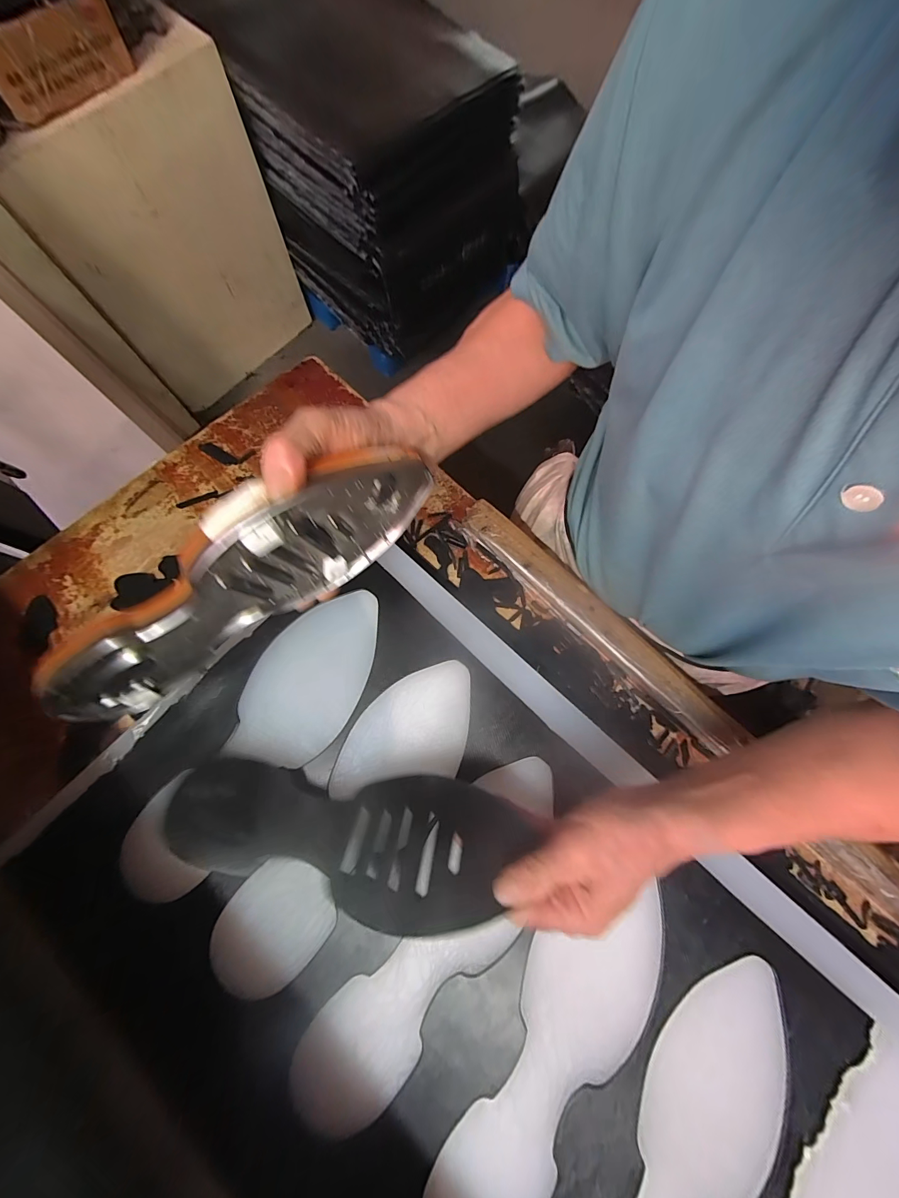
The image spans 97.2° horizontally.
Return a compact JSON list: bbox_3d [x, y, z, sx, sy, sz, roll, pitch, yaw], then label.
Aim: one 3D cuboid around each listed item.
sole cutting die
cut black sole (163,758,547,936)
[{"bbox_3d":[-0.143,-0.011,0.271,0.290,0.106,0.037,-35,80,1],"label":"sole cutting die"},{"bbox_3d":[-0.077,0.176,0.292,0.267,0.021,0.093,2,53,7],"label":"cut black sole"}]

